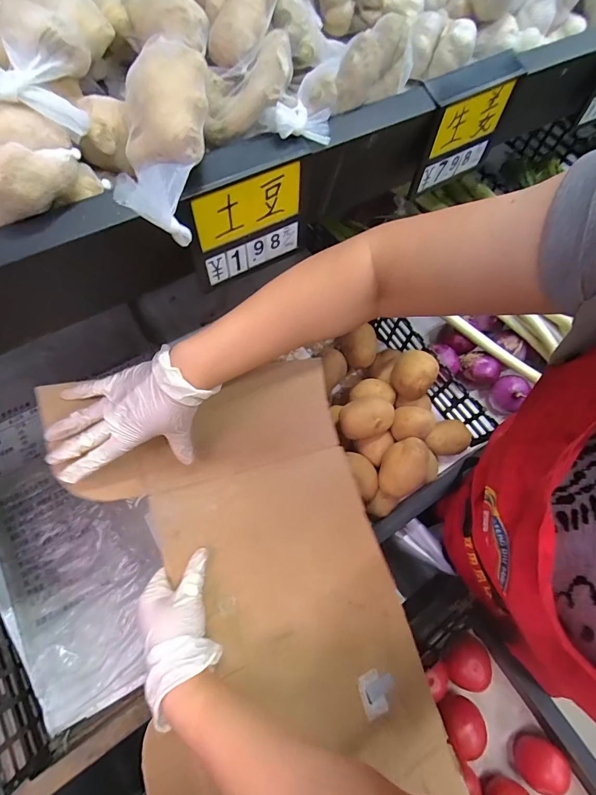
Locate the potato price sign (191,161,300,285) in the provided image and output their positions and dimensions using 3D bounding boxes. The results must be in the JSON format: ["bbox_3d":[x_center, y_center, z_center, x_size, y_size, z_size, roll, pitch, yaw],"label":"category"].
[{"bbox_3d":[-0.040,-0.150,0.325,0.097,0.084,0.004,-31,70,-15],"label":"potato price sign"}]

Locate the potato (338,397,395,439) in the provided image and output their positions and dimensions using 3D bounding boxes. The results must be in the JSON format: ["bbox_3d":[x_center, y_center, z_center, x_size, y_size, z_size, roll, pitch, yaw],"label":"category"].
[{"bbox_3d":[0.111,0.034,0.618,0.096,0.057,0.064,-22,68,-12],"label":"potato"}]

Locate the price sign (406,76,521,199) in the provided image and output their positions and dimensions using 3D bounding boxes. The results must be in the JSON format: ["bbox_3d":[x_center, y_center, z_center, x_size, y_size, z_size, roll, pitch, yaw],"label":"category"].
[{"bbox_3d":[0.175,-0.275,0.397,0.107,0.091,0.005,-31,70,-15],"label":"price sign"}]

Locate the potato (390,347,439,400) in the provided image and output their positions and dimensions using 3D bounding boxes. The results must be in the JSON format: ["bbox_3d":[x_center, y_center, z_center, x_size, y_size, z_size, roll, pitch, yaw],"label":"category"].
[{"bbox_3d":[0.202,-0.040,0.651,0.068,0.071,0.067,1,65,-1],"label":"potato"}]

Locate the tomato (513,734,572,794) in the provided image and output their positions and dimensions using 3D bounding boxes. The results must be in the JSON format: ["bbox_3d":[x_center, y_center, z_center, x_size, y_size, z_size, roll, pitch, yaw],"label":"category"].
[{"bbox_3d":[0.335,0.505,0.510,0.051,0.045,0.056,6,65,1],"label":"tomato"}]

